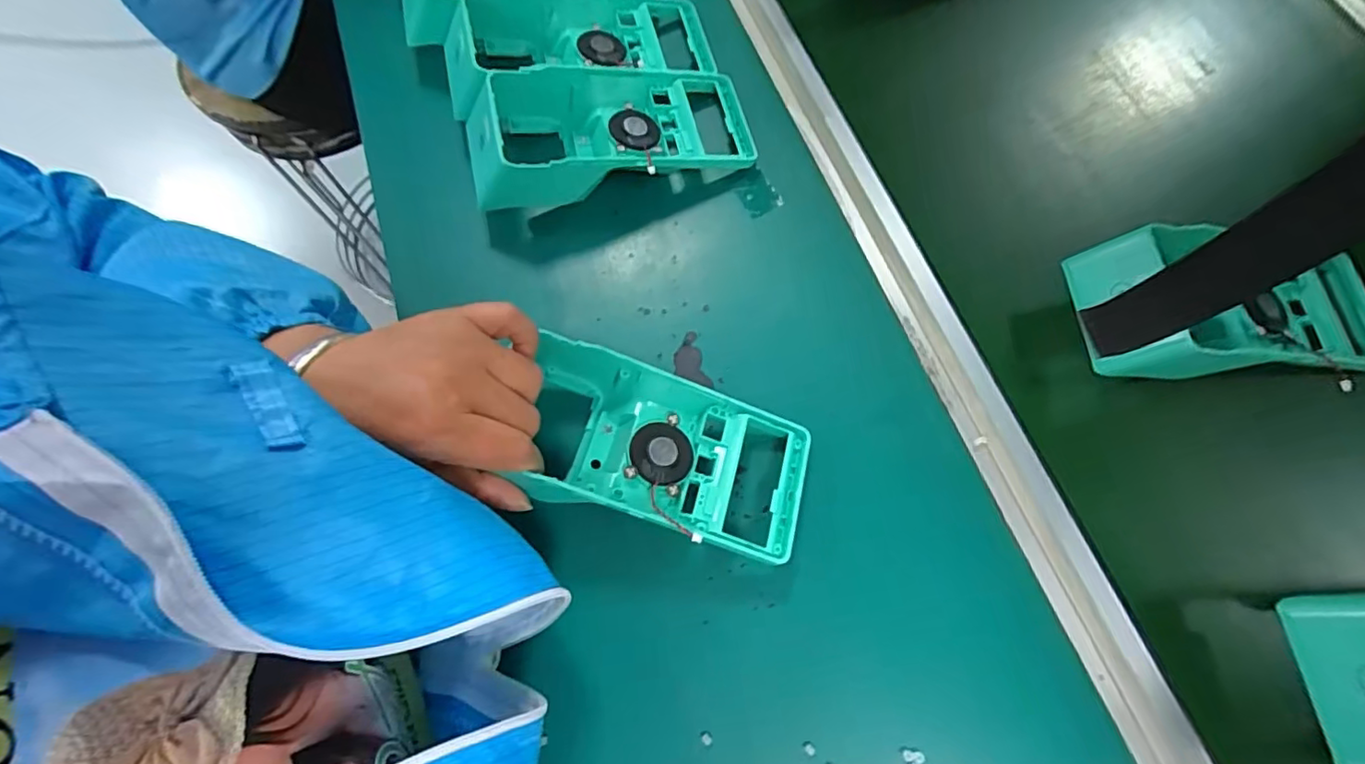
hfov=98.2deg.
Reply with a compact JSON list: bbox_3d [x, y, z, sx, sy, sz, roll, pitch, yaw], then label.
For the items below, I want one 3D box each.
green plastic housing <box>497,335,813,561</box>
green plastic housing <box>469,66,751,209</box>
[{"bbox_3d":[-0.011,0.036,0.321,0.158,0.048,0.087,14,71,5],"label":"green plastic housing"},{"bbox_3d":[-0.047,-0.170,0.397,0.187,0.046,0.086,-13,70,-4],"label":"green plastic housing"}]

